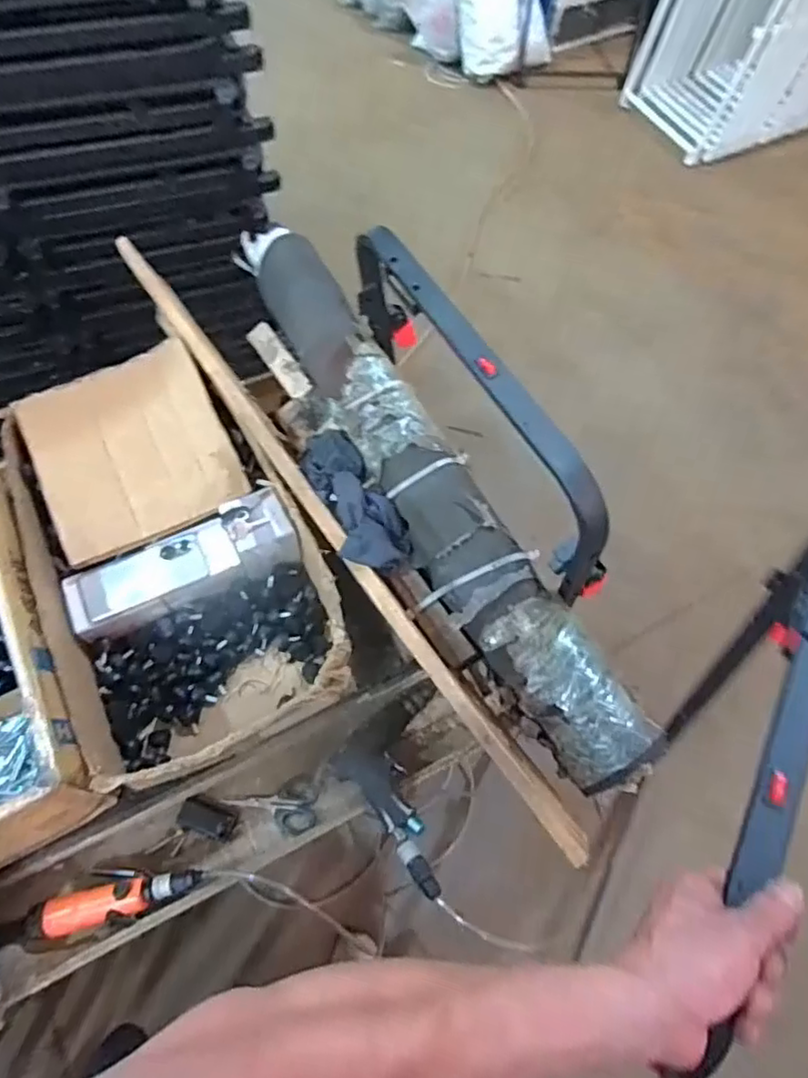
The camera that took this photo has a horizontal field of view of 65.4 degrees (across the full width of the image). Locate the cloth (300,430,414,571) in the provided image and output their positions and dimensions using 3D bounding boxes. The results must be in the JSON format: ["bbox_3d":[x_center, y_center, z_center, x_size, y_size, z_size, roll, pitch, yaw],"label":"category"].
[{"bbox_3d":[-0.072,-0.057,0.808,0.088,0.047,0.226,-27,67,-14],"label":"cloth"}]

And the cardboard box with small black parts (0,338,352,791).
[{"bbox_3d":[-0.312,0.025,0.856,0.339,0.156,0.553,-22,66,-12],"label":"cardboard box with small black parts"}]

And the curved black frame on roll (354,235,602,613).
[{"bbox_3d":[0.077,-0.174,0.764,0.049,0.253,0.506,-30,62,-6],"label":"curved black frame on roll"}]

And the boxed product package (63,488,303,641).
[{"bbox_3d":[-0.299,0.034,0.862,0.303,0.083,0.094,-23,66,-12],"label":"boxed product package"}]

